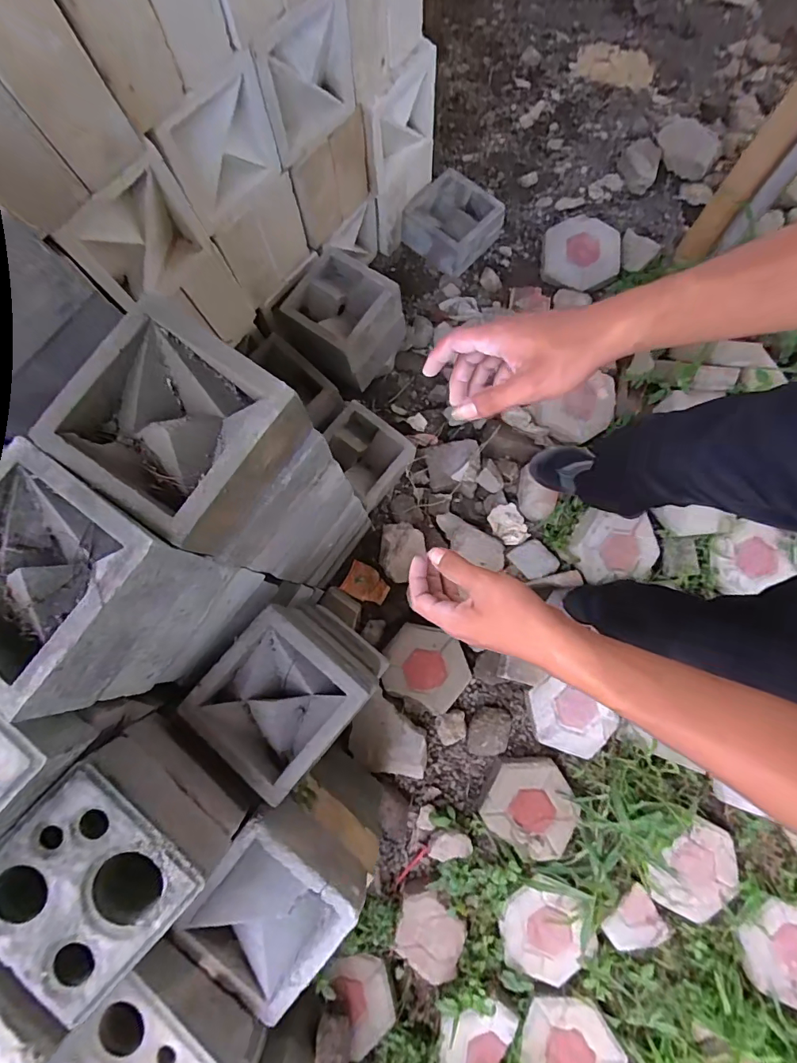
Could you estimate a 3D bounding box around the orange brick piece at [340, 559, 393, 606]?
[{"bbox_3d":[-0.075,0.122,1.141,0.121,0.030,0.099,17,49,15],"label":"orange brick piece"}]

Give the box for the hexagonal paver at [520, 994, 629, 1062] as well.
[{"bbox_3d":[0.358,1.074,0.940,0.199,0.030,0.180,16,66,9],"label":"hexagonal paver"}]

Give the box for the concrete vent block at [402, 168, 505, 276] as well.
[{"bbox_3d":[0.154,-0.851,1.262,0.207,0.103,0.216,39,82,6],"label":"concrete vent block"}]

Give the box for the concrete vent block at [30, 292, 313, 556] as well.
[{"bbox_3d":[-0.240,-0.113,0.512,0.203,0.093,0.200,35,82,7],"label":"concrete vent block"}]

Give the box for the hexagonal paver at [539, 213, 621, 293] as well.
[{"bbox_3d":[0.501,-0.766,1.253,0.217,0.050,0.204,16,80,3],"label":"hexagonal paver"}]

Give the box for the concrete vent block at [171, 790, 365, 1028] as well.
[{"bbox_3d":[-0.184,0.541,0.669,0.204,0.097,0.207,42,83,8],"label":"concrete vent block"}]

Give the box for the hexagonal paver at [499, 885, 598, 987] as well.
[{"bbox_3d":[0.314,0.868,0.982,0.197,0.041,0.183,41,82,7],"label":"hexagonal paver"}]

